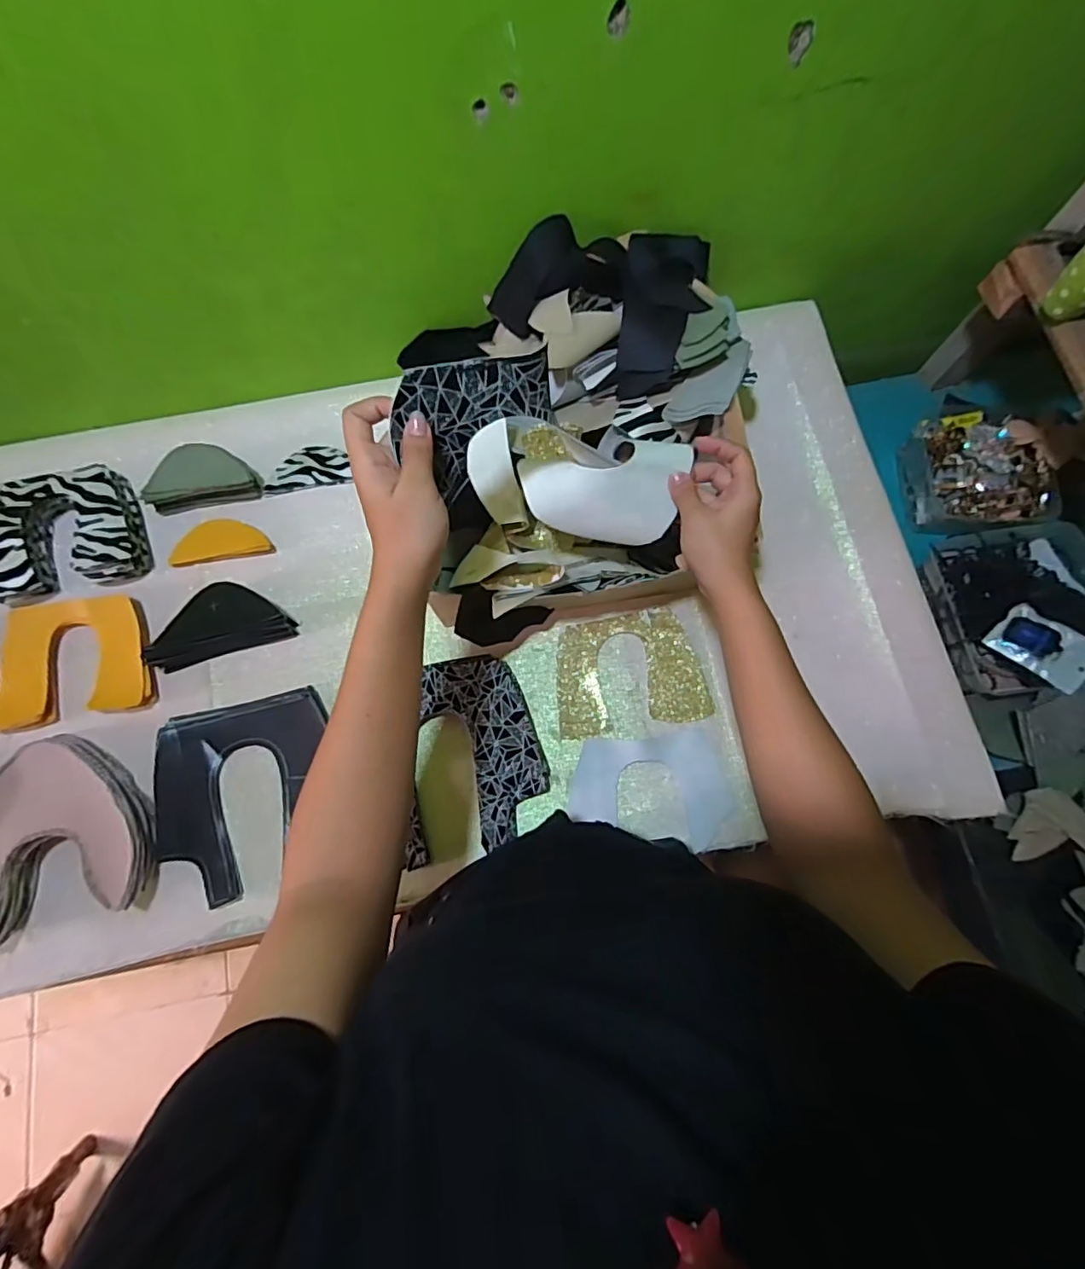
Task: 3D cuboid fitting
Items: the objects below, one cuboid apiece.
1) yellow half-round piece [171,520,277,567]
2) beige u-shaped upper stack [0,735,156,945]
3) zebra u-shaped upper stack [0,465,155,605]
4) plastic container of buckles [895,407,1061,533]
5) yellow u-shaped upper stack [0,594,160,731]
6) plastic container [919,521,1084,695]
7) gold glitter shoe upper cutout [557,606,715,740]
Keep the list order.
[{"bbox_3d":[-0.358,-0.104,0.629,0.107,0.018,0.046,-8,75,-2],"label":"yellow half-round piece"},{"bbox_3d":[-0.467,0.189,0.537,0.168,0.052,0.165,-14,76,-3],"label":"beige u-shaped upper stack"},{"bbox_3d":[-0.520,-0.112,0.610,0.155,0.049,0.131,-12,76,-3],"label":"zebra u-shaped upper stack"},{"bbox_3d":[0.563,-0.208,0.736,0.149,0.062,0.155,-4,75,-1],"label":"plastic container of buckles"},{"bbox_3d":[-0.492,0.026,0.590,0.161,0.026,0.125,-9,75,-2],"label":"yellow u-shaped upper stack"},{"bbox_3d":[0.579,-0.035,0.674,0.201,0.062,0.201,-9,76,-2],"label":"plastic container"},{"bbox_3d":[0.090,0.039,0.595,0.154,0.009,0.119,-9,76,-2],"label":"gold glitter shoe upper cutout"}]

